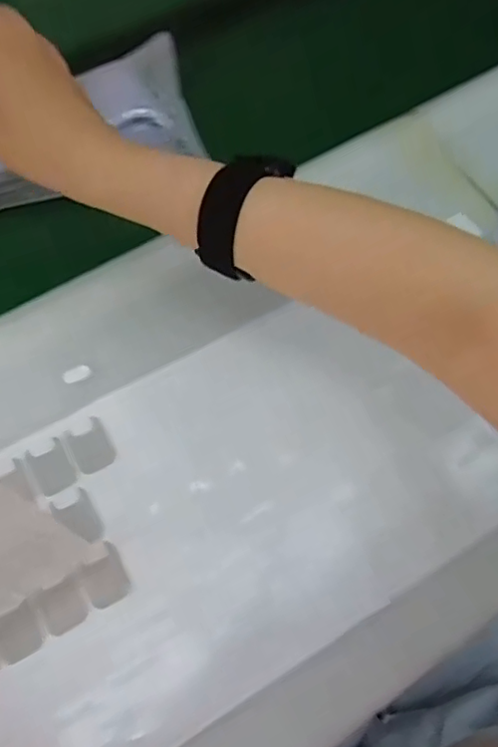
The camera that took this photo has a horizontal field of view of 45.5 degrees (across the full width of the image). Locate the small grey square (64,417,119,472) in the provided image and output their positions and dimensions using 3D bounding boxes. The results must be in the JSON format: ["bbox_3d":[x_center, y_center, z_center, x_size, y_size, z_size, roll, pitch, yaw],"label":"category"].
[{"bbox_3d":[-0.099,0.045,0.370,0.024,0.004,0.033,-28,70,-14],"label":"small grey square"}]

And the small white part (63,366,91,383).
[{"bbox_3d":[-0.114,0.000,0.393,0.018,0.004,0.009,-22,67,-12],"label":"small white part"}]

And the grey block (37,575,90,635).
[{"bbox_3d":[-0.104,0.131,0.333,0.024,0.004,0.026,-26,69,-13],"label":"grey block"}]

